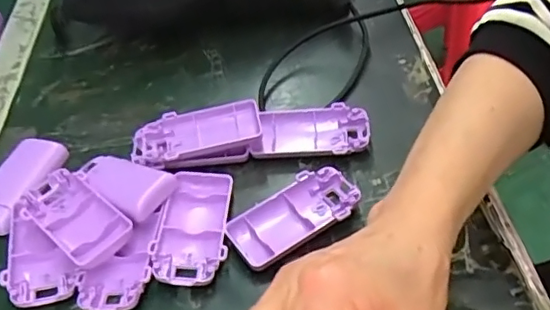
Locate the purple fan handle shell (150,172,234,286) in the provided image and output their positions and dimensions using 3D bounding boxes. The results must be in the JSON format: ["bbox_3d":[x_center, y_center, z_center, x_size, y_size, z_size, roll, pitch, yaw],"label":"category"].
[{"bbox_3d":[-0.056,0.050,0.398,0.047,0.018,0.091,-4,45,4],"label":"purple fan handle shell"}]

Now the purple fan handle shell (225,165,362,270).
[{"bbox_3d":[0.014,0.042,0.395,0.092,0.016,0.047,-28,48,-19],"label":"purple fan handle shell"}]

